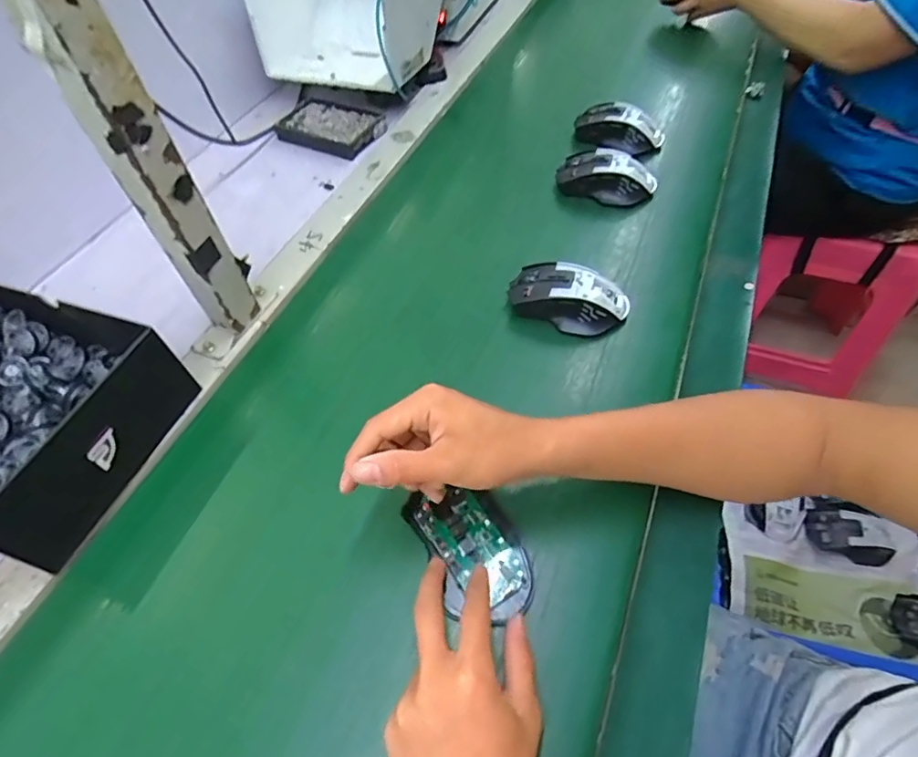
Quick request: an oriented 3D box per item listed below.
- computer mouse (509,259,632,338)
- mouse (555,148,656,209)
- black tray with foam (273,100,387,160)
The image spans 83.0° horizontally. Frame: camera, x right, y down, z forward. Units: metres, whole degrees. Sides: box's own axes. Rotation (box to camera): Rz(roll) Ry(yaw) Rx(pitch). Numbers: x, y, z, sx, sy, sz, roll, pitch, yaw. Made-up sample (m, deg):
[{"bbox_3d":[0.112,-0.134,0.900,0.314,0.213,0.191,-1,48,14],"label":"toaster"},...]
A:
[{"bbox_3d":[0.109,-0.080,0.520,0.116,0.049,0.062,13,56,13],"label":"computer mouse"},{"bbox_3d":[0.179,-0.247,0.630,0.117,0.037,0.063,17,58,16],"label":"mouse"},{"bbox_3d":[-0.185,-0.363,0.750,0.149,0.021,0.100,23,59,20],"label":"black tray with foam"}]

